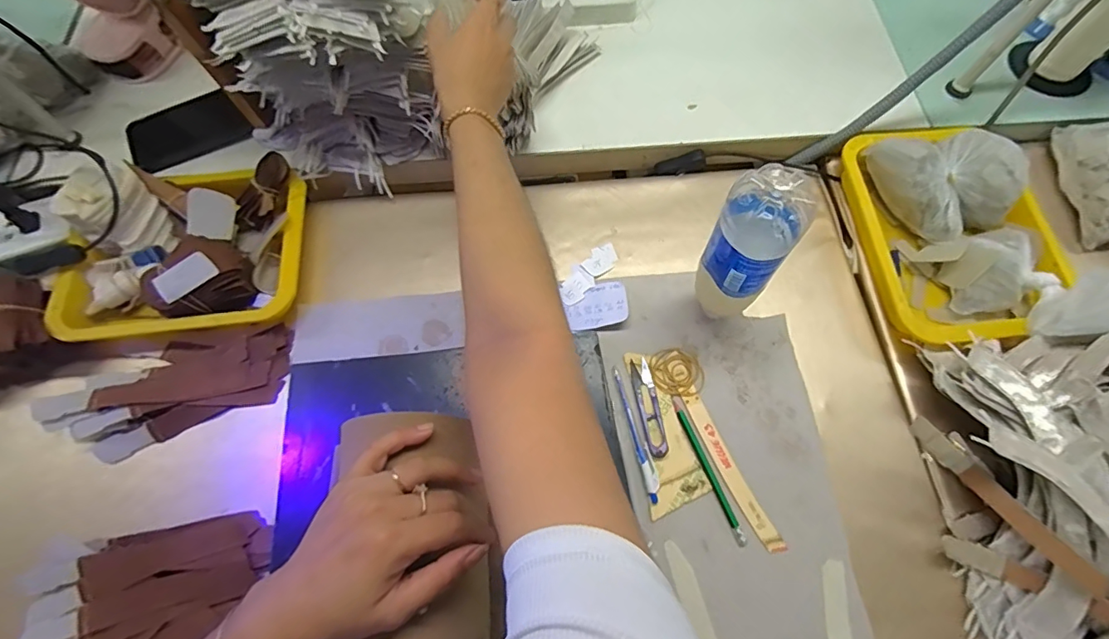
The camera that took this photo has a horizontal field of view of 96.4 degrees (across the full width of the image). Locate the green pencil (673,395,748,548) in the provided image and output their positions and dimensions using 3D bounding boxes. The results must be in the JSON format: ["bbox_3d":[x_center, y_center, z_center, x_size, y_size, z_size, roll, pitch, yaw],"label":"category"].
[{"bbox_3d":[0.150,0.145,0.485,0.009,0.007,0.145,-20,70,-5],"label":"green pencil"}]

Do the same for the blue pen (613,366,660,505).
[{"bbox_3d":[0.081,0.112,0.495,0.014,0.008,0.134,-14,70,-3],"label":"blue pen"}]

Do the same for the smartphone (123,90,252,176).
[{"bbox_3d":[-0.446,-0.234,0.607,0.145,0.012,0.086,-23,72,-1],"label":"smartphone"}]

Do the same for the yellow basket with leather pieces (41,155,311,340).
[{"bbox_3d":[-0.418,-0.082,0.540,0.264,0.070,0.200,-4,70,1],"label":"yellow basket with leather pieces"}]

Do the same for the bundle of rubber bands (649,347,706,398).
[{"bbox_3d":[0.129,0.055,0.521,0.057,0.004,0.050,39,76,15],"label":"bundle of rubber bands"}]

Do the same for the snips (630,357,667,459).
[{"bbox_3d":[0.096,0.089,0.504,0.021,0.012,0.100,-9,70,-1],"label":"snips"}]

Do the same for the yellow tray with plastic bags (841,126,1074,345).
[{"bbox_3d":[0.437,-0.101,0.533,0.186,0.068,0.254,-4,70,1],"label":"yellow tray with plastic bags"}]

